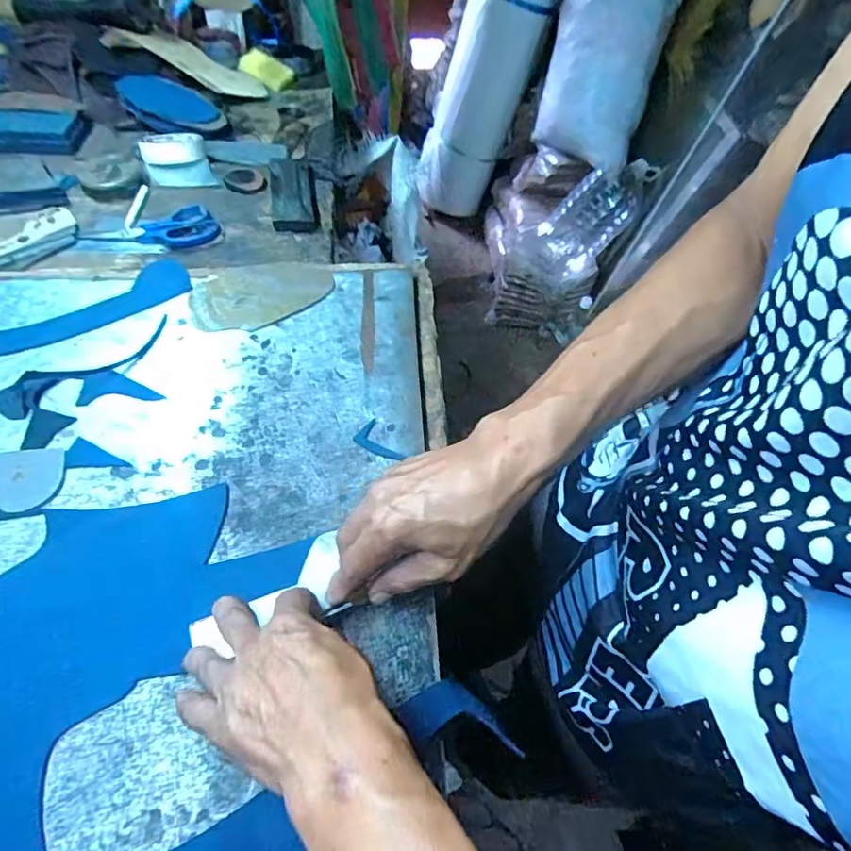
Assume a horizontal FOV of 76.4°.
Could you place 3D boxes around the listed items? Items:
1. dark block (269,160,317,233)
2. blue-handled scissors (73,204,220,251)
[{"bbox_3d":[-0.179,-0.313,0.720,0.055,0.014,0.173,-5,53,-13],"label":"dark block"},{"bbox_3d":[-0.328,-0.227,0.643,0.152,0.010,0.071,-19,58,-22],"label":"blue-handled scissors"}]

